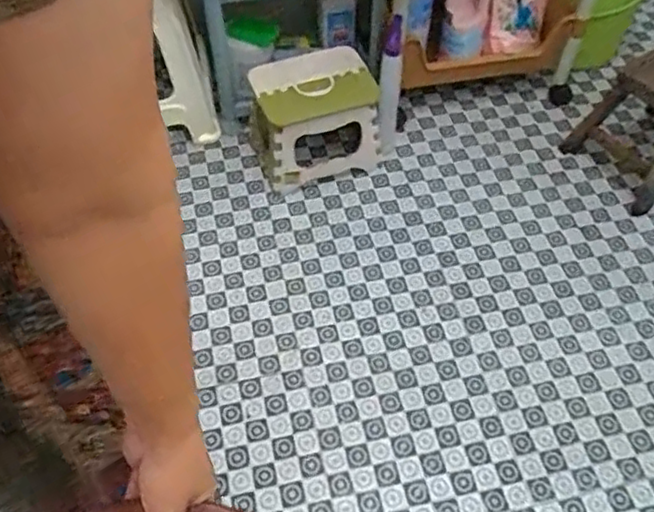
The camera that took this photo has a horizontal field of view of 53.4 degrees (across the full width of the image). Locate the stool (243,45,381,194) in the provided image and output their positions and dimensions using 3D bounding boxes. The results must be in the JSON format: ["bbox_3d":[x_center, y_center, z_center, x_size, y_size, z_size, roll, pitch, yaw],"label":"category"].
[{"bbox_3d":[-0.028,-0.286,1.338,0.275,0.202,0.198,-17,57,-12],"label":"stool"}]

